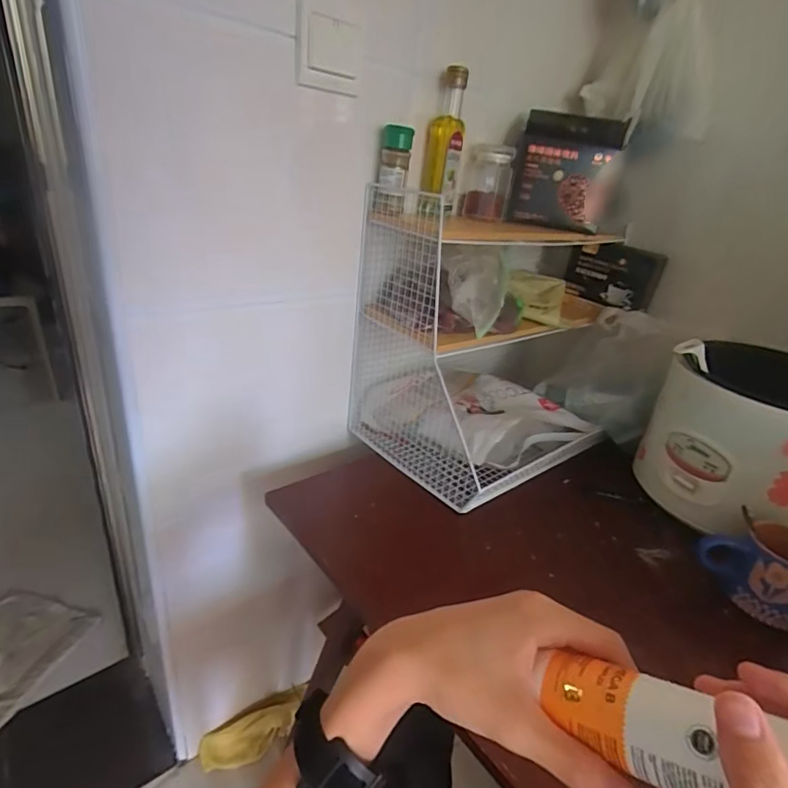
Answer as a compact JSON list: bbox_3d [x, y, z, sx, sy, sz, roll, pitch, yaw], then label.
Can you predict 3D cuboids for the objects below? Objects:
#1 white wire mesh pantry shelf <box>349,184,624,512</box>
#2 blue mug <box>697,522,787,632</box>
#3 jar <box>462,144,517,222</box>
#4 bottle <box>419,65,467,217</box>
[{"bbox_3d":[0.145,-0.093,0.743,0.323,0.374,0.275,-15,34,-37],"label":"white wire mesh pantry shelf"},{"bbox_3d":[0.421,0.196,0.536,0.079,0.078,0.112,-11,32,-32],"label":"blue mug"},{"bbox_3d":[0.146,-0.326,0.738,0.069,0.102,0.069,10,27,7],"label":"jar"},{"bbox_3d":[0.071,-0.351,0.678,0.054,0.182,0.061,10,27,5],"label":"bottle"}]

